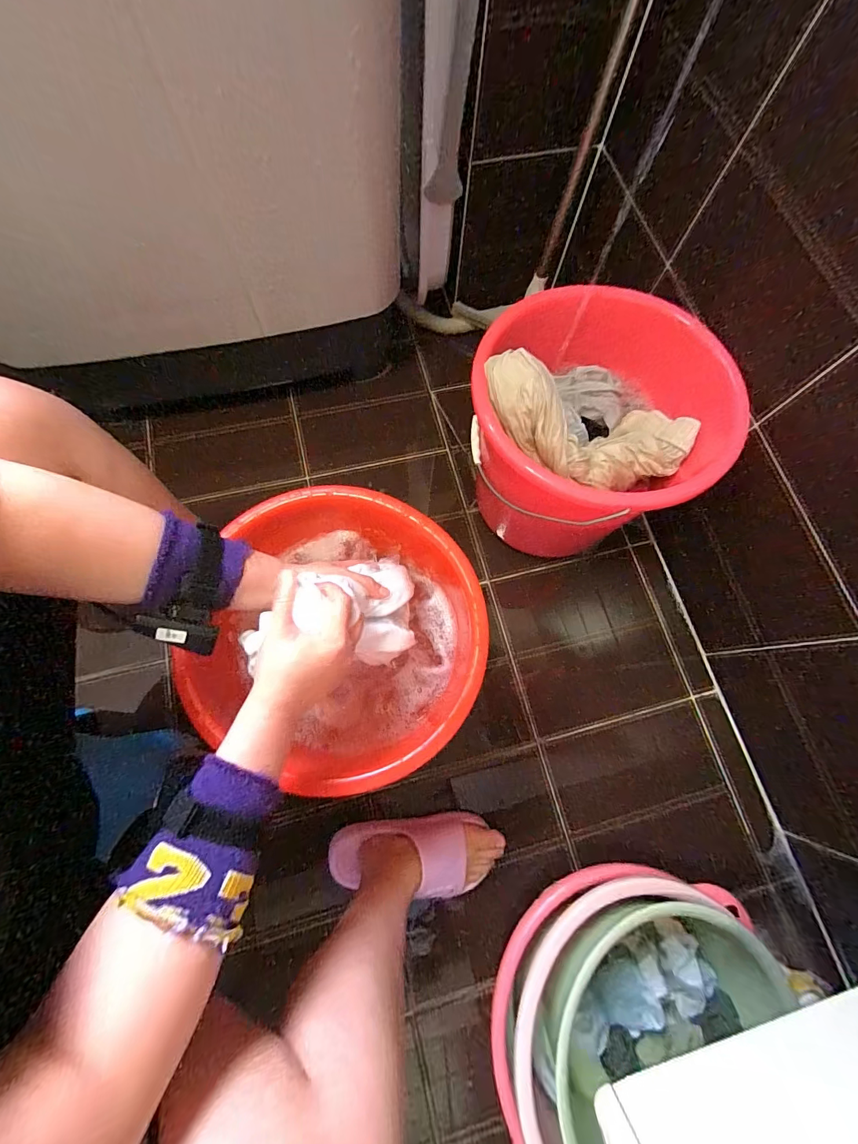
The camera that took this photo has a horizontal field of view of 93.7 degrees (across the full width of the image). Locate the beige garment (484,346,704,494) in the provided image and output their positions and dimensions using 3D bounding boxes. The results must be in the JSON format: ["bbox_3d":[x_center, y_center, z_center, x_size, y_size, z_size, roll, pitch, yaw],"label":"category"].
[{"bbox_3d":[0.229,-0.201,0.570,0.316,0.073,0.149,7,75,-20],"label":"beige garment"}]

